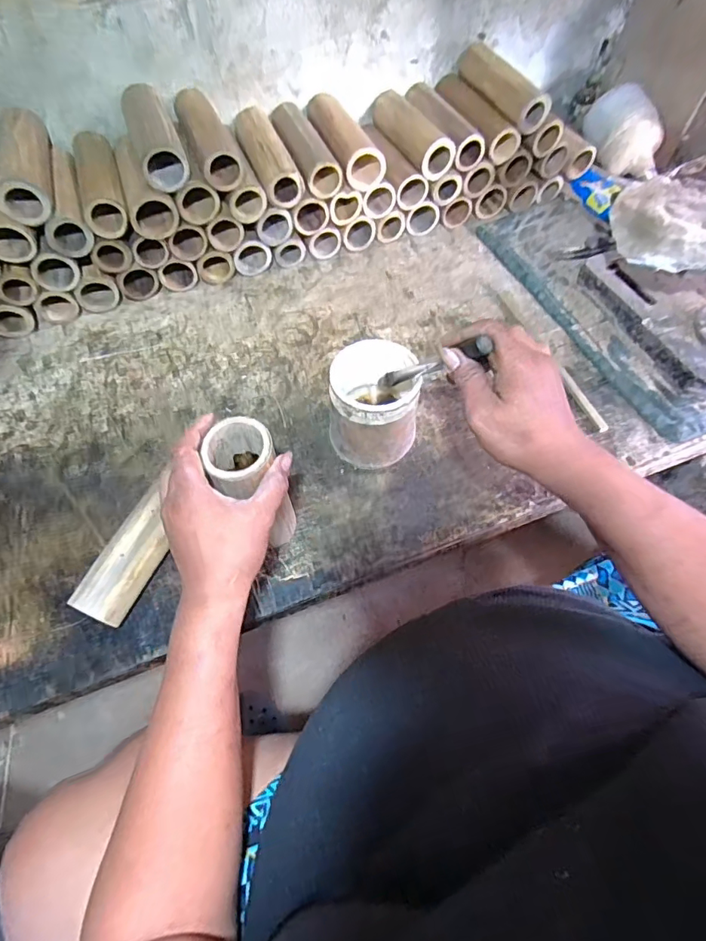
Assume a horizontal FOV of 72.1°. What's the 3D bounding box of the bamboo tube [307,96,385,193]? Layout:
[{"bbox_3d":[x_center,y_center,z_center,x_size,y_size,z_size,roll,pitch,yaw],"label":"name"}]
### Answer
[{"bbox_3d":[-0.015,-0.493,0.713,0.068,0.063,0.173,-19,64,-8],"label":"bamboo tube"}]

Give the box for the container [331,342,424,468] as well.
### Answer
[{"bbox_3d":[0.026,-0.070,0.560,0.098,0.126,0.097,-1,63,1],"label":"container"}]

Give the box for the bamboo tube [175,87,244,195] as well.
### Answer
[{"bbox_3d":[-0.199,-0.460,0.657,0.058,0.055,0.182,-20,64,-8],"label":"bamboo tube"}]

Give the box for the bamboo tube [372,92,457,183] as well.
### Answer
[{"bbox_3d":[0.087,-0.525,0.746,0.055,0.048,0.181,-24,64,-10],"label":"bamboo tube"}]

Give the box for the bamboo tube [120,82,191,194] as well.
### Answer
[{"bbox_3d":[-0.260,-0.435,0.632,0.053,0.057,0.178,-21,64,-9],"label":"bamboo tube"}]

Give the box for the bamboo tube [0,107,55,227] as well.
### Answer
[{"bbox_3d":[-0.416,-0.389,0.610,0.060,0.053,0.181,-19,64,-8],"label":"bamboo tube"}]

